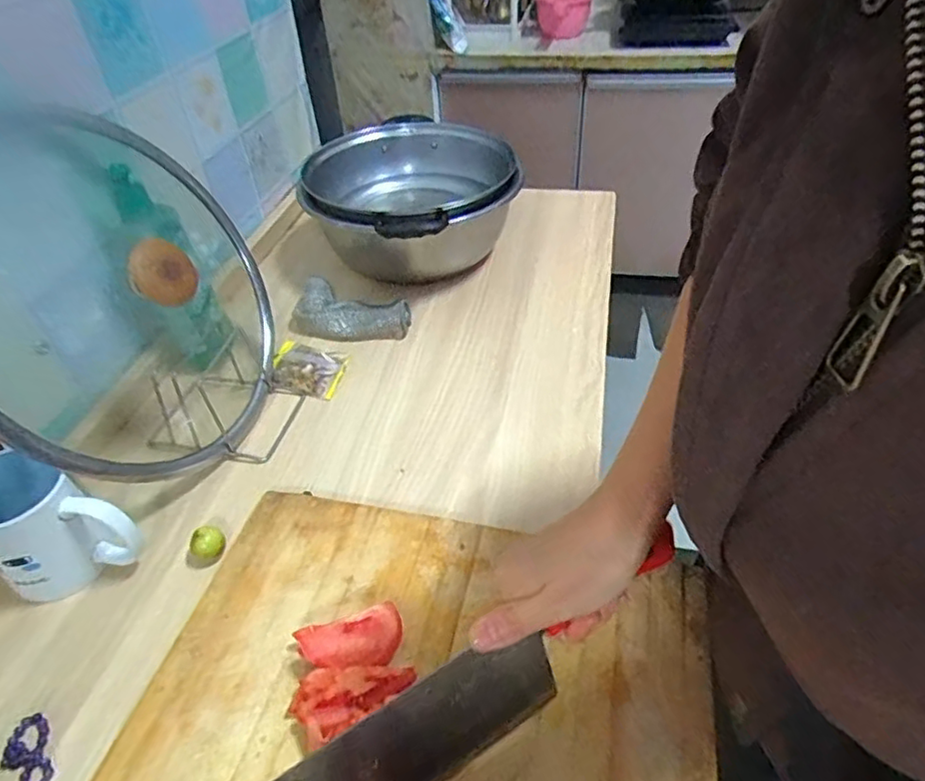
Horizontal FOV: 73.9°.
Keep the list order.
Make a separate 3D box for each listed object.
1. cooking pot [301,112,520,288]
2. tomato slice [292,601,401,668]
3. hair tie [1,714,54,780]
[{"bbox_3d":[-0.068,-0.239,0.817,0.262,0.142,0.265,-2,43,2],"label":"cooking pot"},{"bbox_3d":[-0.075,0.174,0.419,0.067,0.026,0.034,-13,43,-11],"label":"tomato slice"},{"bbox_3d":[-0.282,0.237,0.397,0.028,0.004,0.053,-25,47,-22],"label":"hair tie"}]

